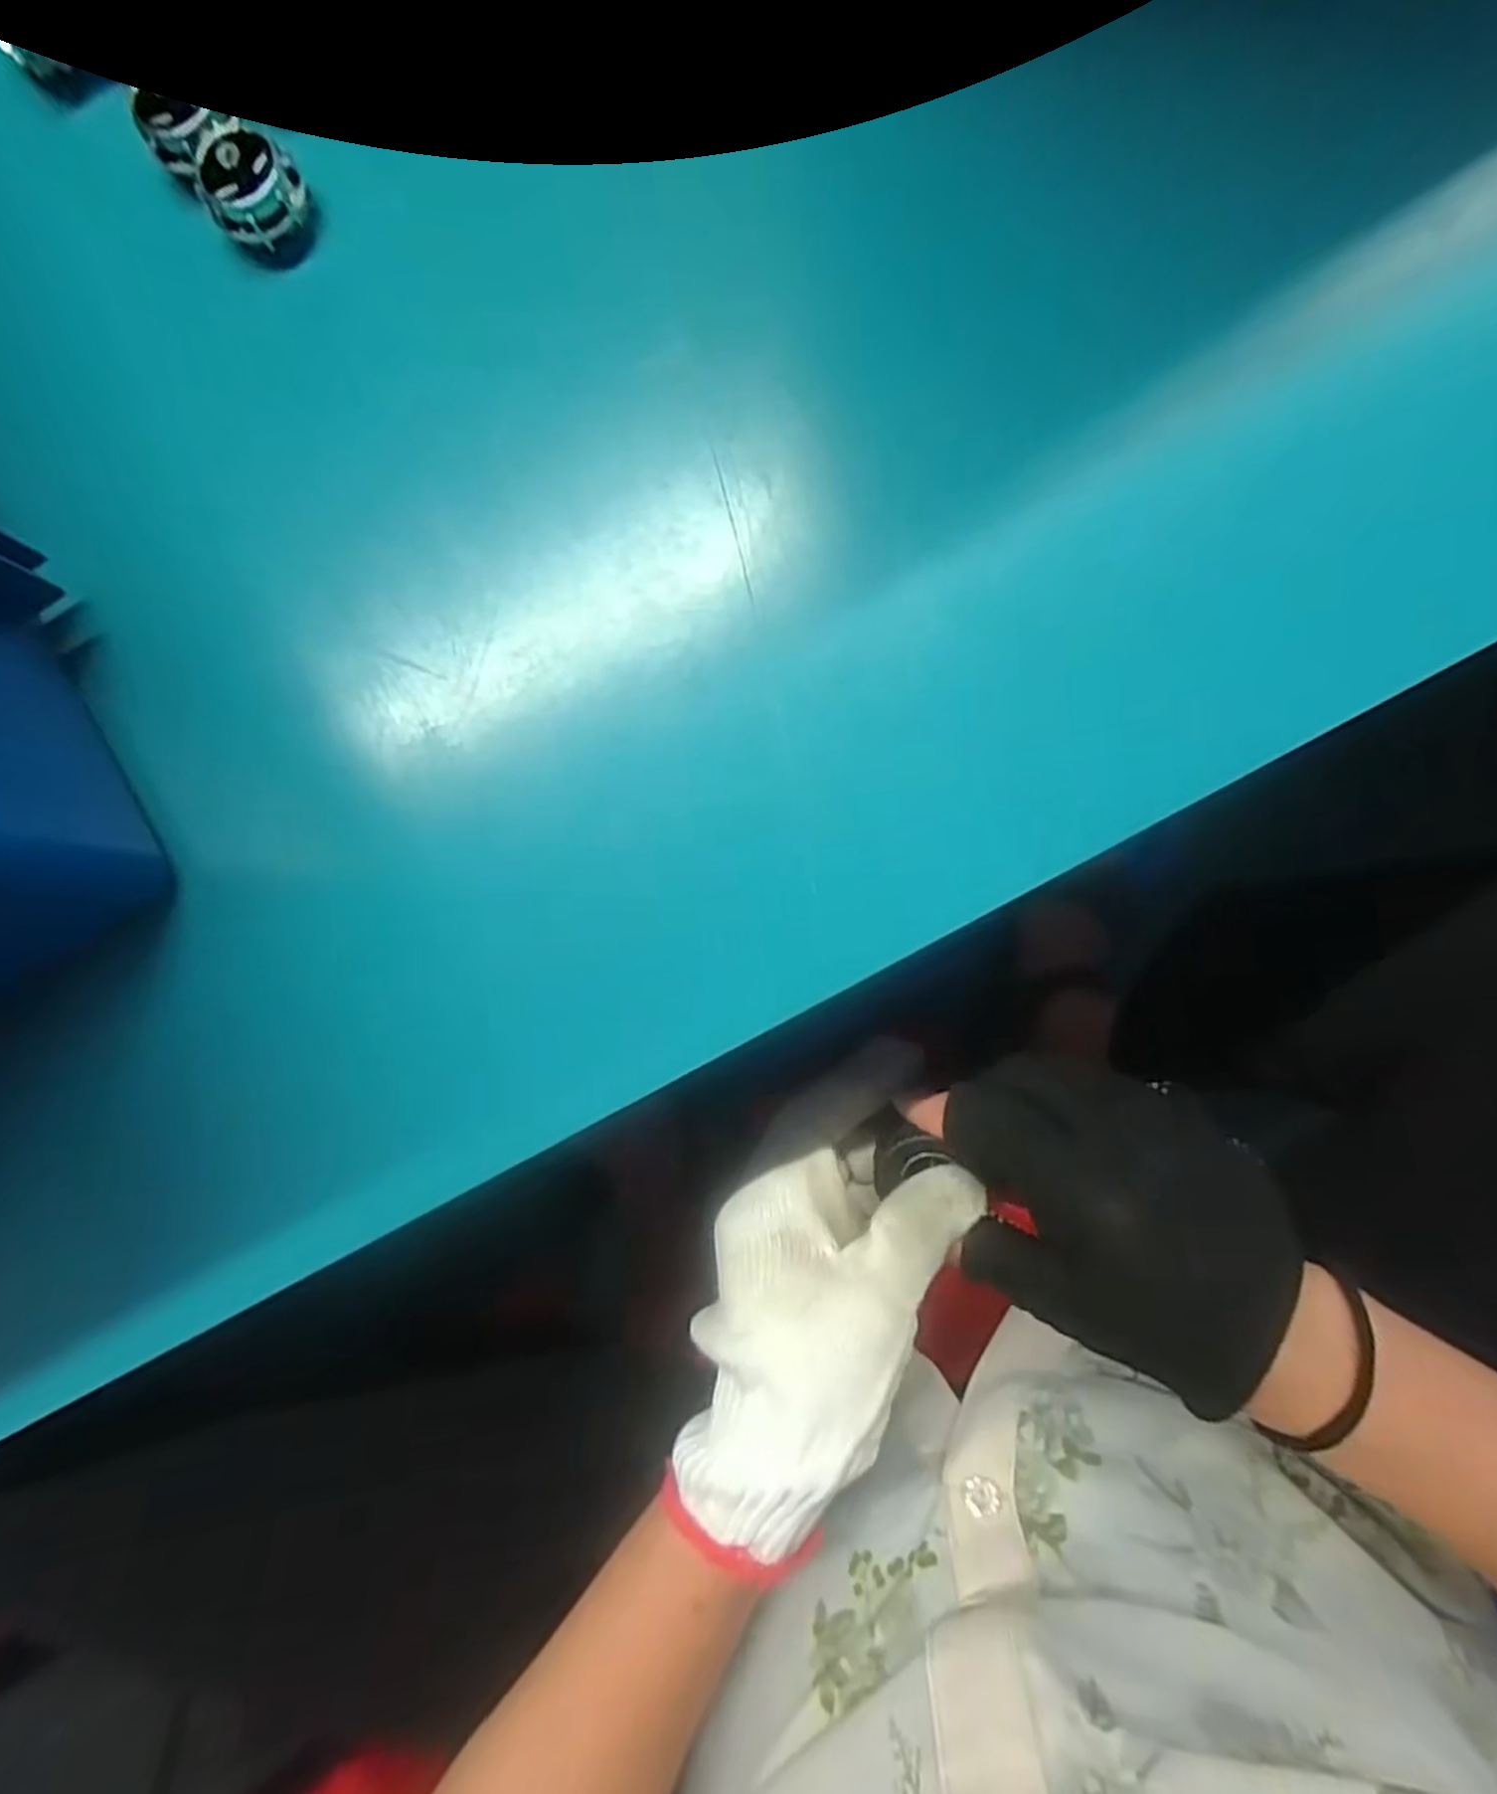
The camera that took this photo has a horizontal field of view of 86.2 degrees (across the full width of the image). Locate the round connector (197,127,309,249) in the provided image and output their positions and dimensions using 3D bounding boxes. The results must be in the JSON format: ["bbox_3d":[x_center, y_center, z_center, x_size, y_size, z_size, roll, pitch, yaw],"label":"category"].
[{"bbox_3d":[-0.127,-0.182,0.205,0.023,0.014,0.023,0,87,4],"label":"round connector"}]

